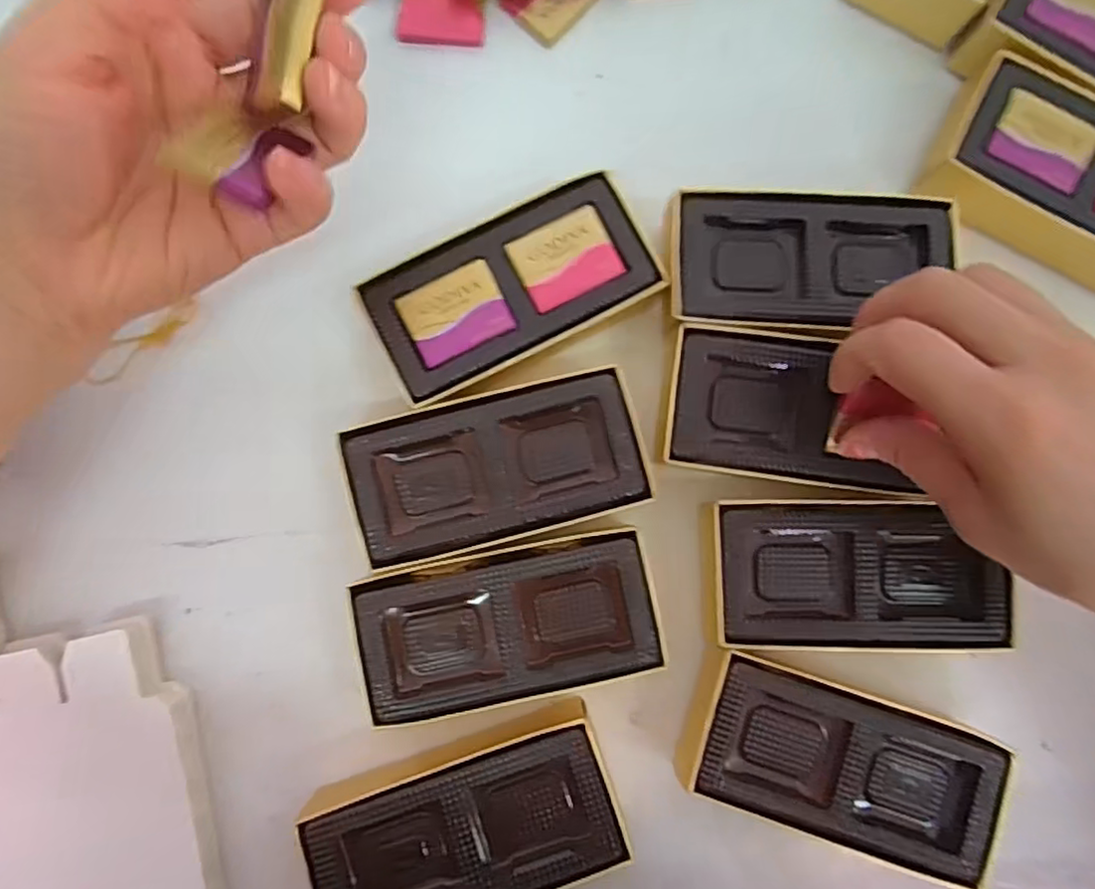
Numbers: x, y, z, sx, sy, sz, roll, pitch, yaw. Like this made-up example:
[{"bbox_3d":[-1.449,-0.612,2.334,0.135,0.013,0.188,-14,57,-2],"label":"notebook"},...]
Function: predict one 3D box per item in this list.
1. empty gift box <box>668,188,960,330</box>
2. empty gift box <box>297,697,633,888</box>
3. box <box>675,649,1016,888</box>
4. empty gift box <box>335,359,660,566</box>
[{"bbox_3d":[0.107,-0.073,0.272,0.115,0.037,0.057,1,84,1],"label":"empty gift box"},{"bbox_3d":[-0.030,0.146,0.252,0.111,0.030,0.057,-17,84,-1],"label":"empty gift box"},{"bbox_3d":[0.113,0.124,0.259,0.121,0.033,0.055,19,85,3],"label":"box"},{"bbox_3d":[-0.019,0.010,0.268,0.110,0.035,0.056,-14,84,0],"label":"empty gift box"}]

